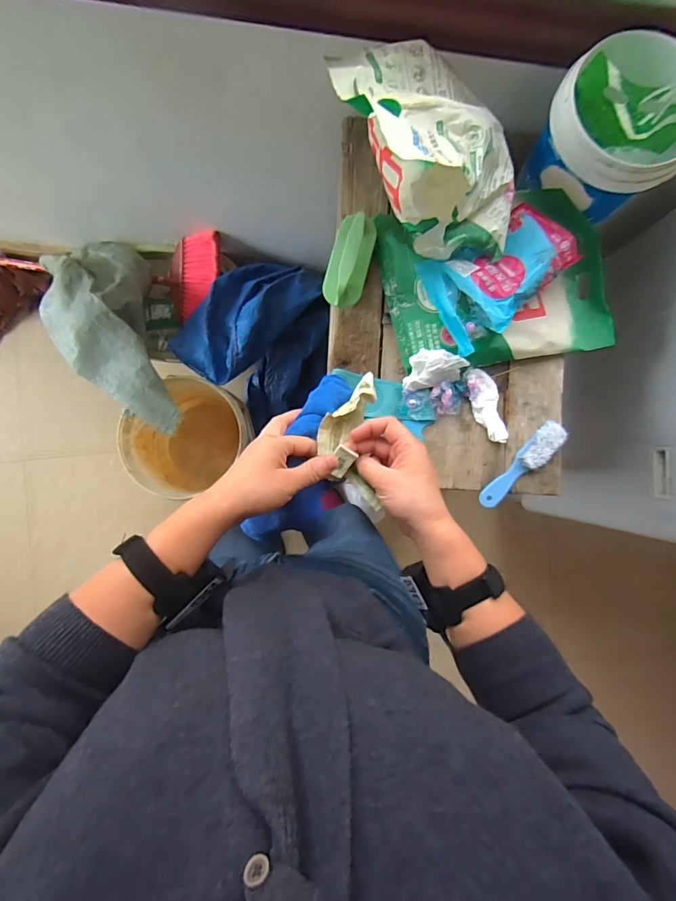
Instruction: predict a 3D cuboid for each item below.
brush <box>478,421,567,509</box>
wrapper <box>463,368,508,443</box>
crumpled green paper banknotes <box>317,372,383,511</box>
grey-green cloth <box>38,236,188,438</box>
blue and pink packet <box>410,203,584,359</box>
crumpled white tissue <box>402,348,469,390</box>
[{"bbox_3d":[0.278,0.023,0.655,0.036,0.025,0.162,45,87,-2],"label":"brush"},{"bbox_3d":[0.225,-0.068,0.660,0.041,0.012,0.116,-18,90,-4],"label":"wrapper"},{"bbox_3d":[0.011,-0.010,0.452,0.061,0.033,0.133,2,85,-4],"label":"crumpled green paper banknotes"},{"bbox_3d":[-0.532,-0.284,1.013,0.236,0.143,0.544,-23,77,-4],"label":"grey-green cloth"},{"bbox_3d":[0.226,-0.246,0.608,0.193,0.051,0.139,-29,91,-4],"label":"blue and pink packet"},{"bbox_3d":[0.140,-0.119,0.631,0.086,0.046,0.052,-5,89,-4],"label":"crumpled white tissue"}]

